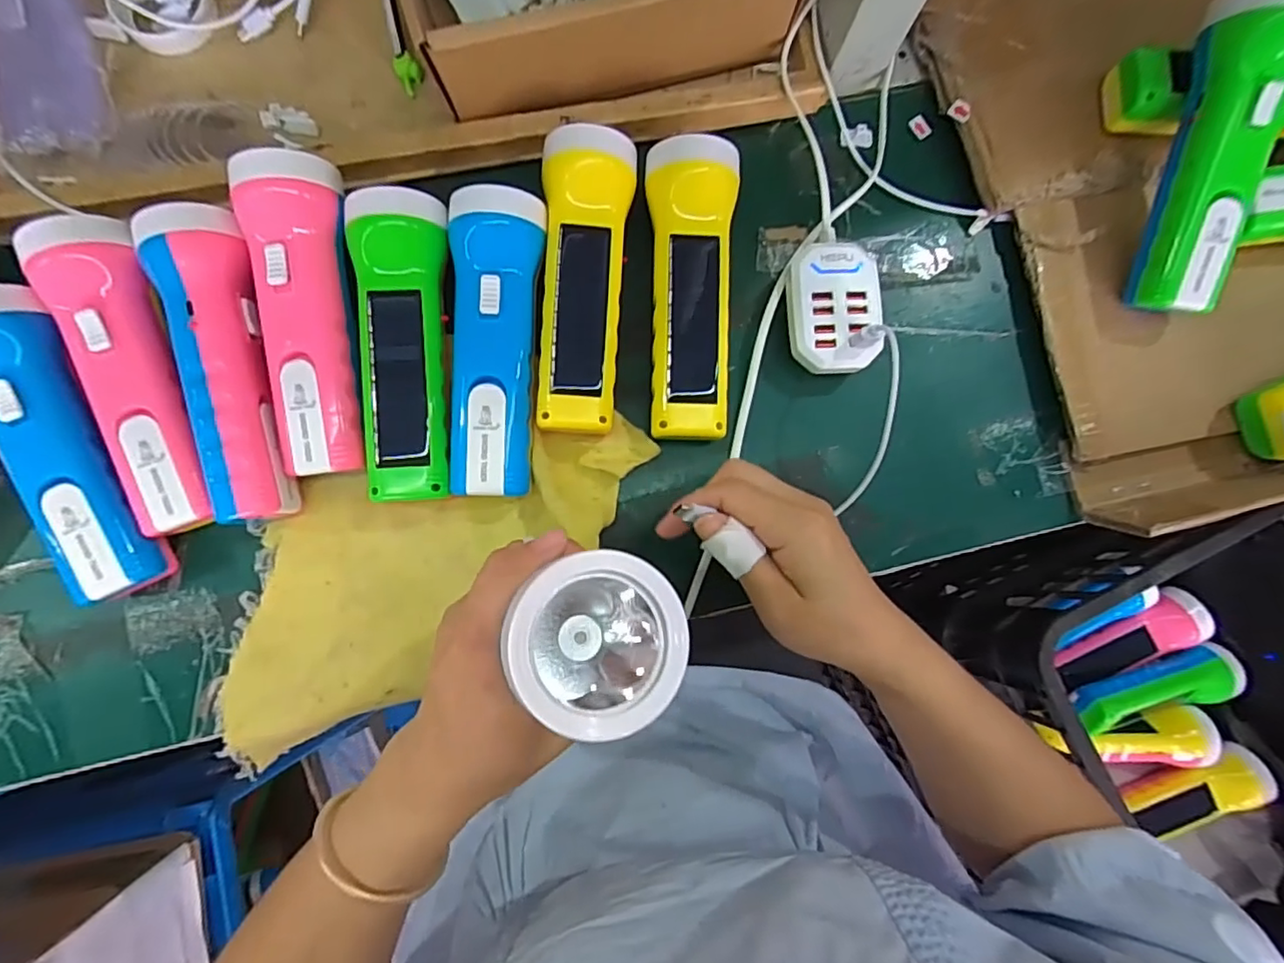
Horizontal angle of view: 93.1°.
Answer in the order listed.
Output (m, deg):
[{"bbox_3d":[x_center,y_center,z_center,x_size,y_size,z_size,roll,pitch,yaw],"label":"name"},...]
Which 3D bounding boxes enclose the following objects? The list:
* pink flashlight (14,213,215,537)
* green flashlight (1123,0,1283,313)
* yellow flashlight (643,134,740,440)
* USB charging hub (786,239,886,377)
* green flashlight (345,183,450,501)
[{"bbox_3d":[-0.265,-0.054,0.321,0.050,0.039,0.168,-21,87,-6],"label":"pink flashlight"},{"bbox_3d":[0.325,-0.181,0.342,0.046,0.035,0.164,7,105,-5],"label":"green flashlight"},{"bbox_3d":[0.028,-0.106,0.348,0.051,0.039,0.164,-2,85,-5],"label":"yellow flashlight"},{"bbox_3d":[0.112,-0.102,0.361,0.050,0.031,0.075,-3,83,-4],"label":"USB charging hub"},{"bbox_3d":[-0.131,-0.072,0.335,0.050,0.037,0.164,-1,85,-5],"label":"green flashlight"}]

